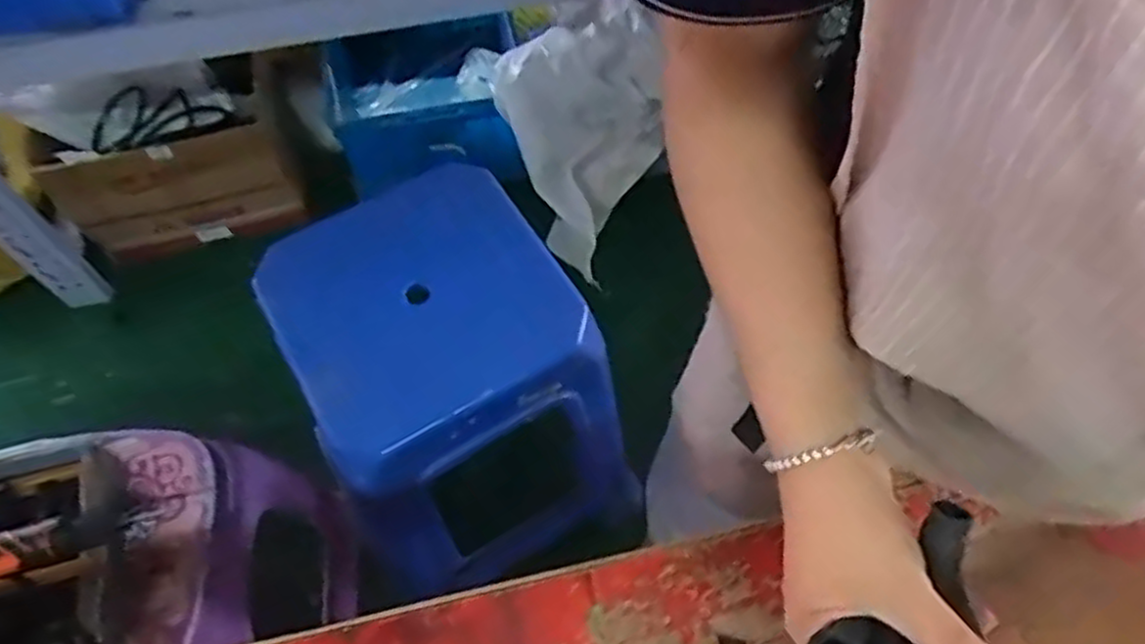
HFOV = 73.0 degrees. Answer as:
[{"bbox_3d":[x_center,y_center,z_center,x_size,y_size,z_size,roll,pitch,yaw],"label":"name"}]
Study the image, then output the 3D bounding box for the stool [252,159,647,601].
[{"bbox_3d":[-0.136,0.085,0.935,0.306,0.352,0.367,-26,64,-13],"label":"stool"}]

